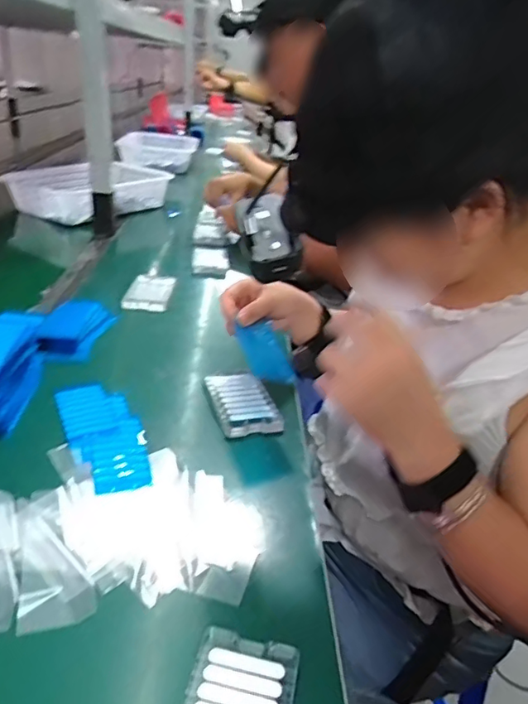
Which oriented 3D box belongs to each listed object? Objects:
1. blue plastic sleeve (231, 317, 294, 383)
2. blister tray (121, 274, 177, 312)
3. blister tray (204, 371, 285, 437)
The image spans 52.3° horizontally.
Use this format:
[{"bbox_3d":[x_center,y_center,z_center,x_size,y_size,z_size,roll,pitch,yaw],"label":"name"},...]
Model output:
[{"bbox_3d":[0.002,0.005,0.630,0.045,0.018,0.079,-19,71,-15],"label":"blue plastic sleeve"},{"bbox_3d":[-0.190,-0.101,0.895,0.073,0.015,0.121,5,28,-1],"label":"blister tray"},{"bbox_3d":[-0.026,0.057,0.644,0.066,0.012,0.119,-5,30,-19],"label":"blister tray"}]

